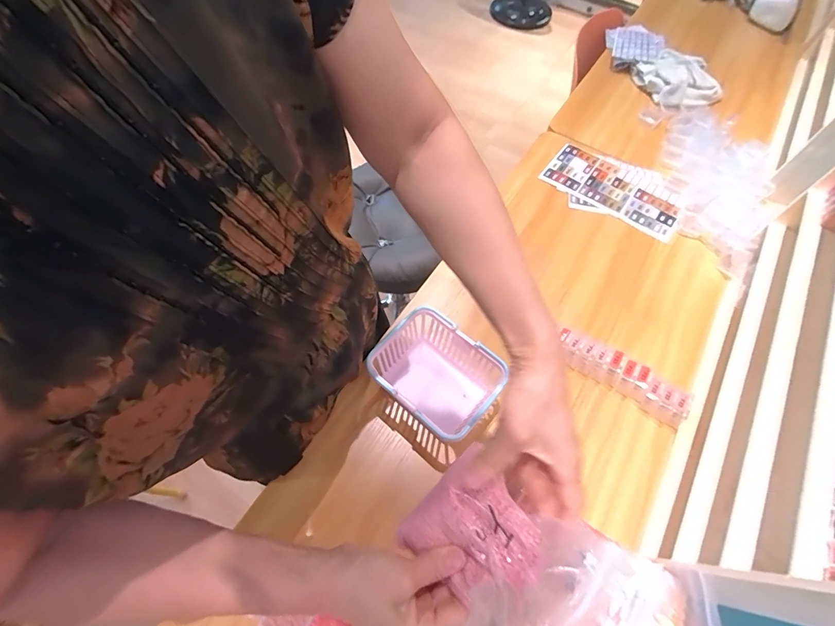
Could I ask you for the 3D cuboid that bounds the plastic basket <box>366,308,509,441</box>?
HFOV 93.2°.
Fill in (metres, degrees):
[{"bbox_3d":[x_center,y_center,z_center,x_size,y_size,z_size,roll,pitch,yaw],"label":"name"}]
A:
[{"bbox_3d":[0.025,0.089,0.540,0.128,0.090,0.156,-41,70,-20],"label":"plastic basket"}]

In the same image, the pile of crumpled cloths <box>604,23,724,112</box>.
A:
[{"bbox_3d":[0.567,-0.603,0.945,0.154,0.047,0.343,-19,64,-11],"label":"pile of crumpled cloths"}]

